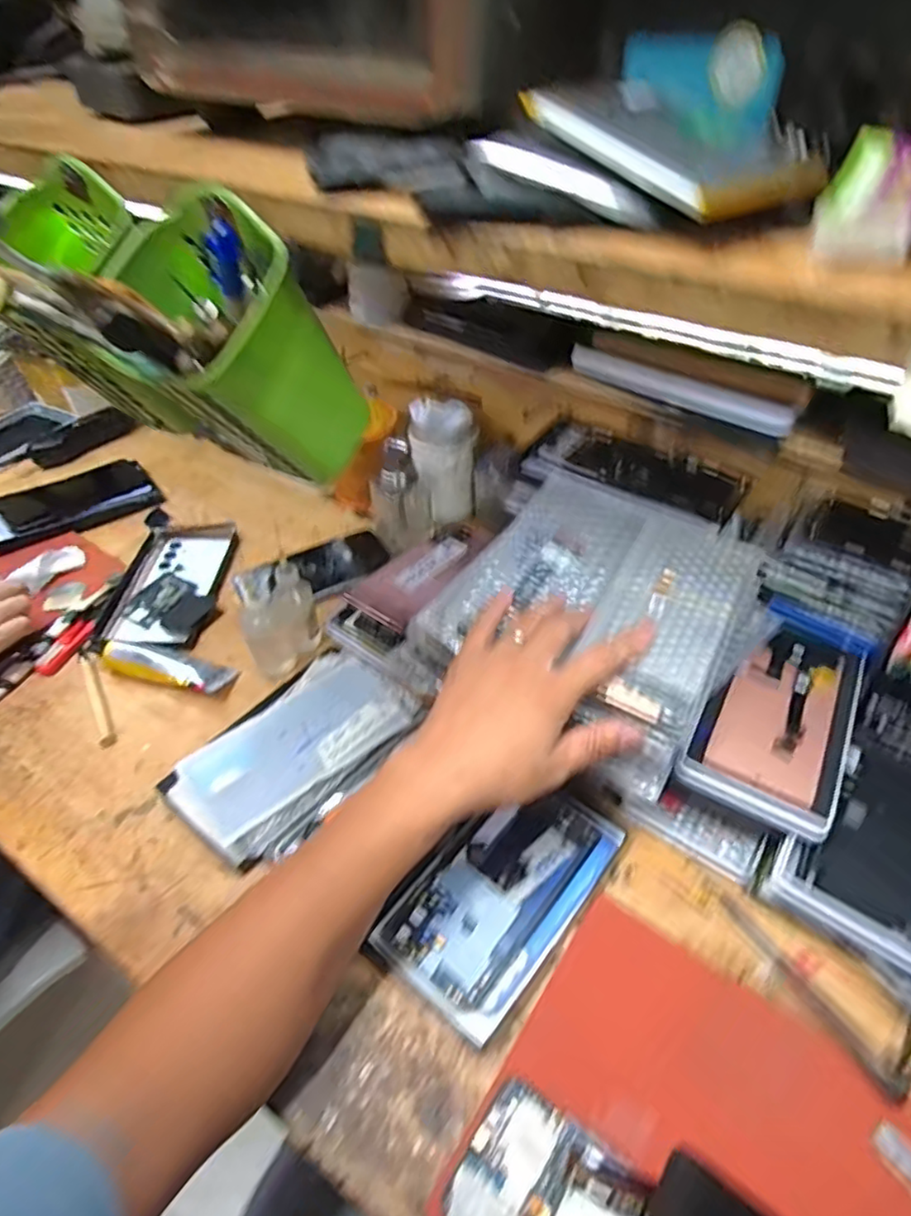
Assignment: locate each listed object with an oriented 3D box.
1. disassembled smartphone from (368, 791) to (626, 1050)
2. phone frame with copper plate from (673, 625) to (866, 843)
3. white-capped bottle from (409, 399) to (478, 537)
[{"bbox_3d":[0.034,0.198,0.460,0.096,0.008,0.173,31,54,27],"label":"disassembled smartphone"},{"bbox_3d":[0.245,0.080,0.489,0.098,0.019,0.176,25,52,23],"label":"phone frame with copper plate"},{"bbox_3d":[-0.011,-0.157,0.719,0.072,0.122,0.070,-5,46,-3],"label":"white-capped bottle"}]

